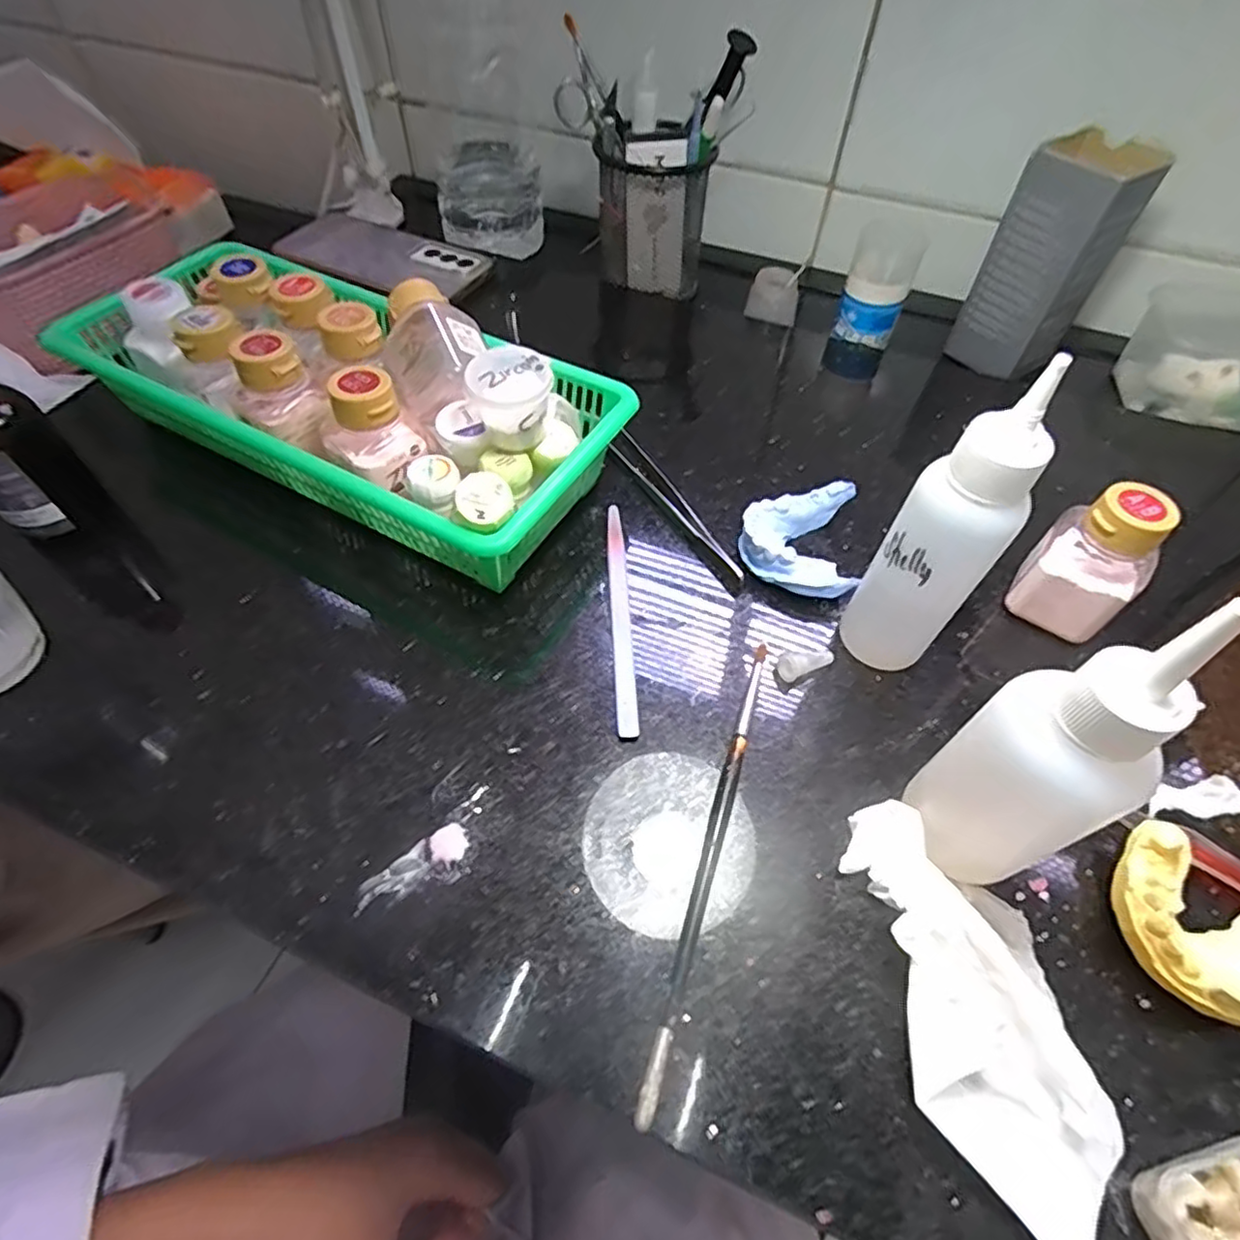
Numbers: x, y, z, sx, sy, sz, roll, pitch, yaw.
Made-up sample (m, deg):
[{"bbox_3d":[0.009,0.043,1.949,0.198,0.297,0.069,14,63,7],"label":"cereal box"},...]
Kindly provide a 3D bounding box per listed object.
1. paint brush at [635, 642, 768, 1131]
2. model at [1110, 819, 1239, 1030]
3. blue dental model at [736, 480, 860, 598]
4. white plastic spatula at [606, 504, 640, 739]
[{"bbox_3d":[0.038,0.085,0.257,0.007,0.008,0.187,16,57,10],"label":"paint brush"},{"bbox_3d":[0.208,0.112,0.230,0.065,0.026,0.049,38,63,22],"label":"model"},{"bbox_3d":[0.091,-0.041,0.340,0.056,0.022,0.066,5,56,2],"label":"blue dental model"},{"bbox_3d":[0.000,-0.006,0.321,0.010,0.004,0.136,-2,56,-3],"label":"white plastic spatula"}]

